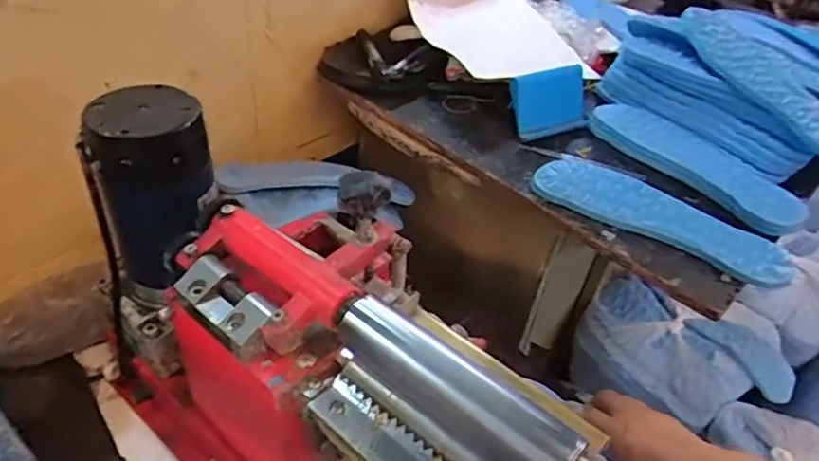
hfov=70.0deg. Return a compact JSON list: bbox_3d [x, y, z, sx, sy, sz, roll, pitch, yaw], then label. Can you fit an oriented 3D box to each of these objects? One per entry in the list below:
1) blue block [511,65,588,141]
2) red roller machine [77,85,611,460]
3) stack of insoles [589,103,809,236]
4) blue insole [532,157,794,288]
[{"bbox_3d":[0.174,-0.157,0.713,0.118,0.075,0.018,-17,4,-30],"label":"blue block"},{"bbox_3d":[-0.102,0.091,0.463,0.477,0.263,0.150,33,47,29],"label":"red roller machine"},{"bbox_3d":[0.336,-0.083,0.694,0.088,0.019,0.257,-23,49,-30],"label":"stack of insoles"},{"bbox_3d":[0.263,-0.019,0.618,0.255,0.015,0.098,25,44,20],"label":"blue insole"}]

